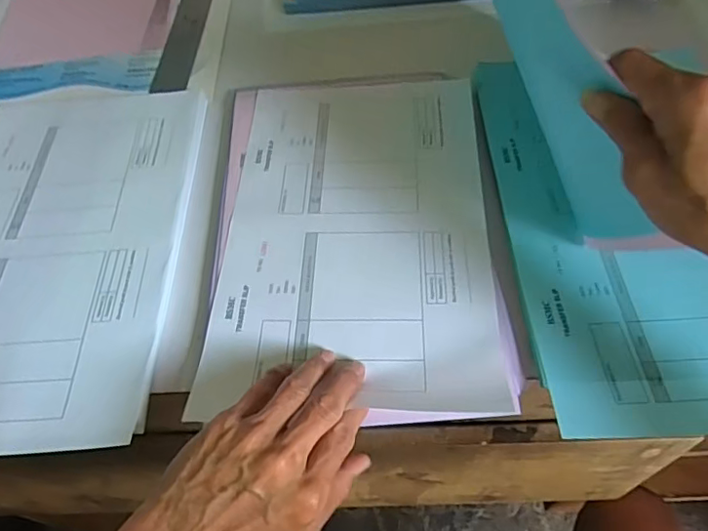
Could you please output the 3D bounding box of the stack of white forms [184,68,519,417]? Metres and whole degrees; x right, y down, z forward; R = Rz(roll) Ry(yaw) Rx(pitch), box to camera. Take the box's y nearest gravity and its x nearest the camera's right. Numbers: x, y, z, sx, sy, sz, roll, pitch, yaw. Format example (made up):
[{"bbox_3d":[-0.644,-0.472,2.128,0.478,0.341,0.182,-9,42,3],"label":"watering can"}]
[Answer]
[{"bbox_3d":[-0.001,-0.043,0.462,0.228,0.019,0.353,-1,53,2],"label":"stack of white forms"}]

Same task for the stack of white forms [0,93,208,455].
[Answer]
[{"bbox_3d":[-0.258,-0.021,0.473,0.220,0.016,0.362,-4,56,3],"label":"stack of white forms"}]

